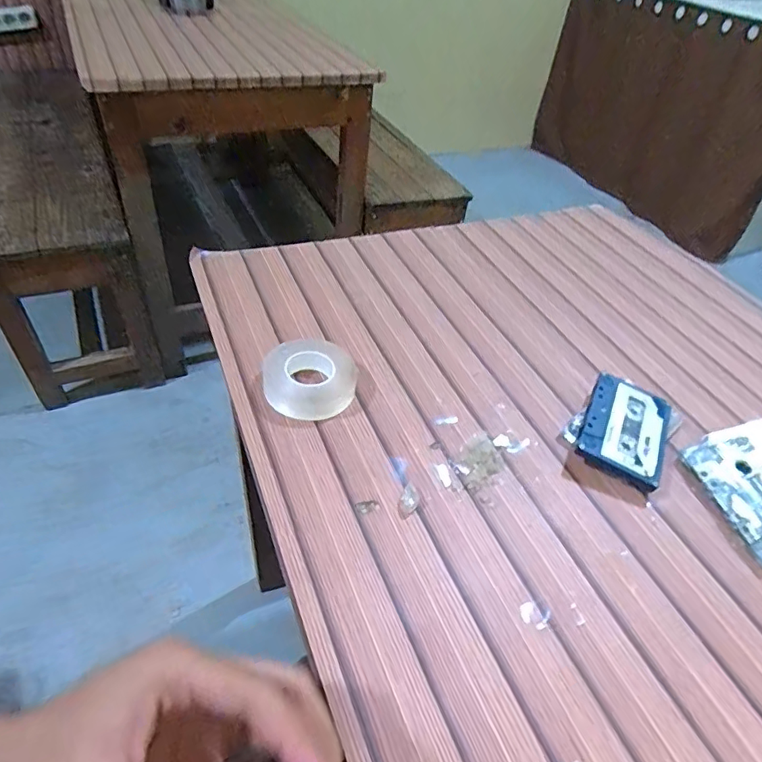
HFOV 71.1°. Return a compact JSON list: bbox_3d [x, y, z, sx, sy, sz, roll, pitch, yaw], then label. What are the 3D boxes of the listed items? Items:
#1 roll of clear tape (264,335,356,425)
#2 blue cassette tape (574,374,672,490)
[{"bbox_3d":[-0.058,-0.001,0.441,0.073,0.027,0.070,4,45,-4],"label":"roll of clear tape"},{"bbox_3d":[0.197,0.039,0.433,0.065,0.015,0.097,29,49,11],"label":"blue cassette tape"}]

